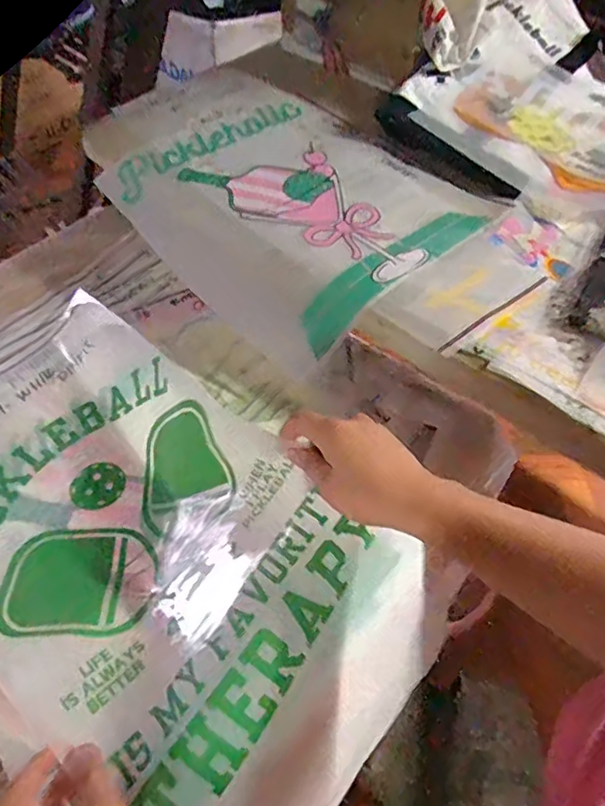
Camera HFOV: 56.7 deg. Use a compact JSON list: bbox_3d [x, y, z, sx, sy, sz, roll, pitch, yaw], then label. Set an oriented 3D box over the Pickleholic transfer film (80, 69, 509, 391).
[{"bbox_3d":[-0.049,-0.266,0.701,0.323,0.059,0.502,-35,60,-24],"label":"Pickleholic transfer film"}]

